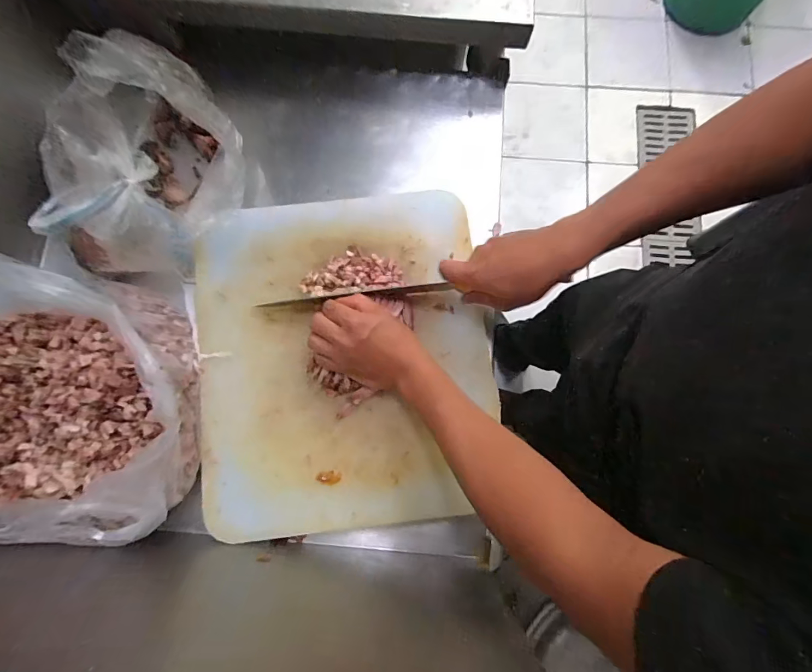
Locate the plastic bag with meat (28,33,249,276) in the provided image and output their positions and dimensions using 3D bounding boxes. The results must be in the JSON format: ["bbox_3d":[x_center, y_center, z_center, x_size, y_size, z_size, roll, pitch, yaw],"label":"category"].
[{"bbox_3d":[-0.295,-0.192,0.470,0.186,0.152,0.186,-15,80,-3],"label":"plastic bag with meat"}]

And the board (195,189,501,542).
[{"bbox_3d":[-0.072,0.019,0.475,0.340,0.020,0.384,-8,80,-1],"label":"board"}]

